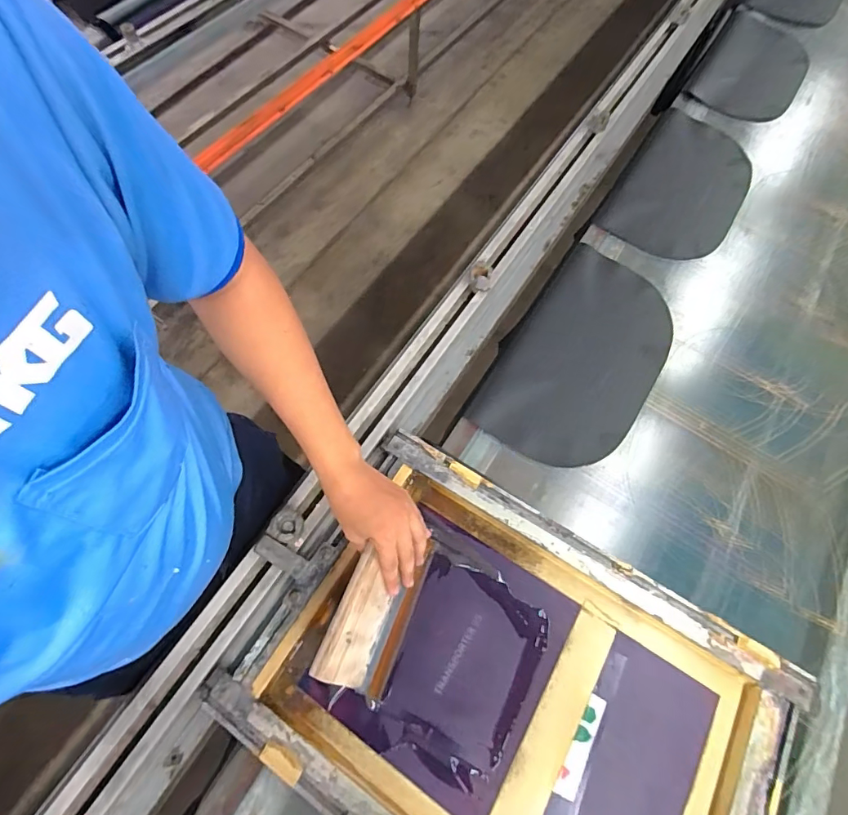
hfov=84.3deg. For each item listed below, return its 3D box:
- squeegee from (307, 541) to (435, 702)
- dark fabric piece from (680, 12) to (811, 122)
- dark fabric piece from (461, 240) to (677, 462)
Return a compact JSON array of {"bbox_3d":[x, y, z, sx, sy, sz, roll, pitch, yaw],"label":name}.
[{"bbox_3d":[-0.054,0.233,0.531,0.028,0.136,0.144,3,62,34],"label":"squeegee"},{"bbox_3d":[0.746,-0.771,1.059,0.213,0.014,0.386,33,68,8],"label":"dark fabric piece"},{"bbox_3d":[0.258,-0.082,0.761,0.230,0.010,0.407,36,70,9],"label":"dark fabric piece"}]

